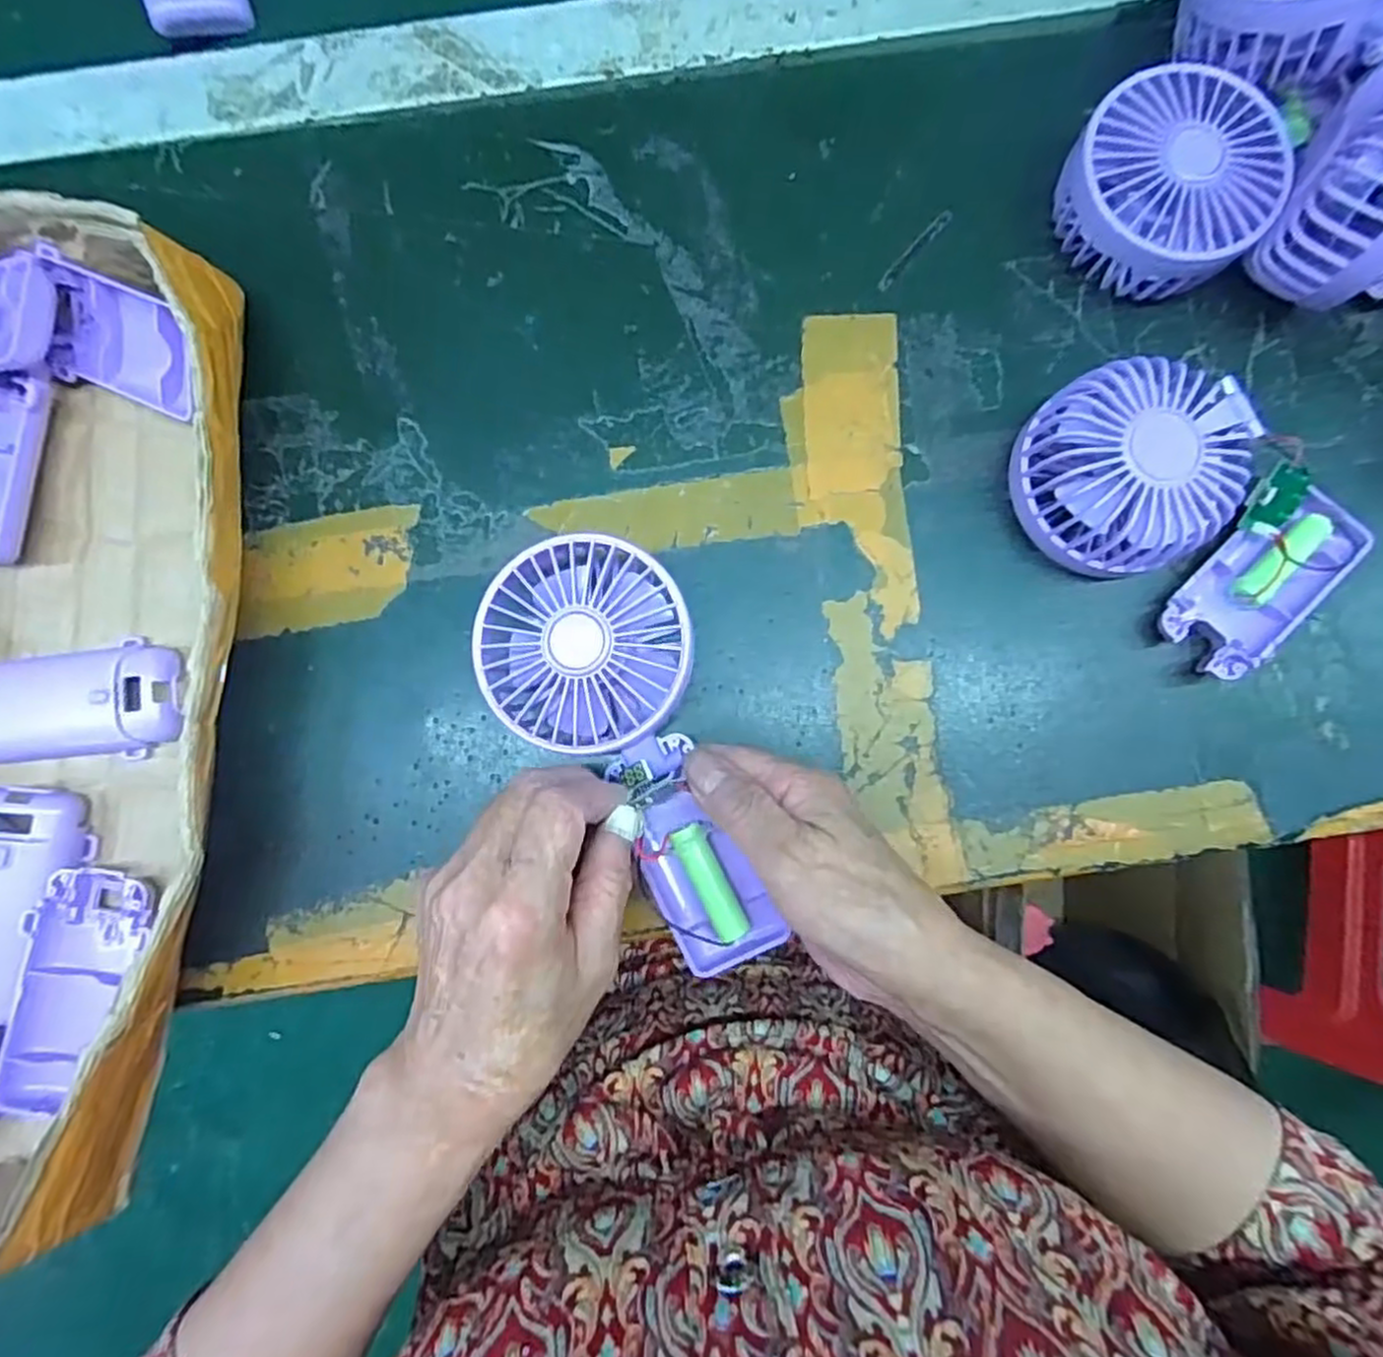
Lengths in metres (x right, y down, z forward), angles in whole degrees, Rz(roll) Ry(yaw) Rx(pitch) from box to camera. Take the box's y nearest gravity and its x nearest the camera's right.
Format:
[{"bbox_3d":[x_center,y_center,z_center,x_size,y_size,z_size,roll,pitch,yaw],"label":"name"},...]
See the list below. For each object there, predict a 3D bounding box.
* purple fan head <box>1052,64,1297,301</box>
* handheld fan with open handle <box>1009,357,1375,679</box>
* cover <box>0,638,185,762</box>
[{"bbox_3d":[0.206,-0.213,0.328,0.083,0.045,0.083,0,84,0],"label":"purple fan head"},{"bbox_3d":[0.213,-0.074,0.317,0.149,0.048,0.096,37,85,3],"label":"handheld fan with open handle"},{"bbox_3d":[-0.259,0.011,0.310,0.094,0.021,0.045,-7,84,-1],"label":"cover"}]

